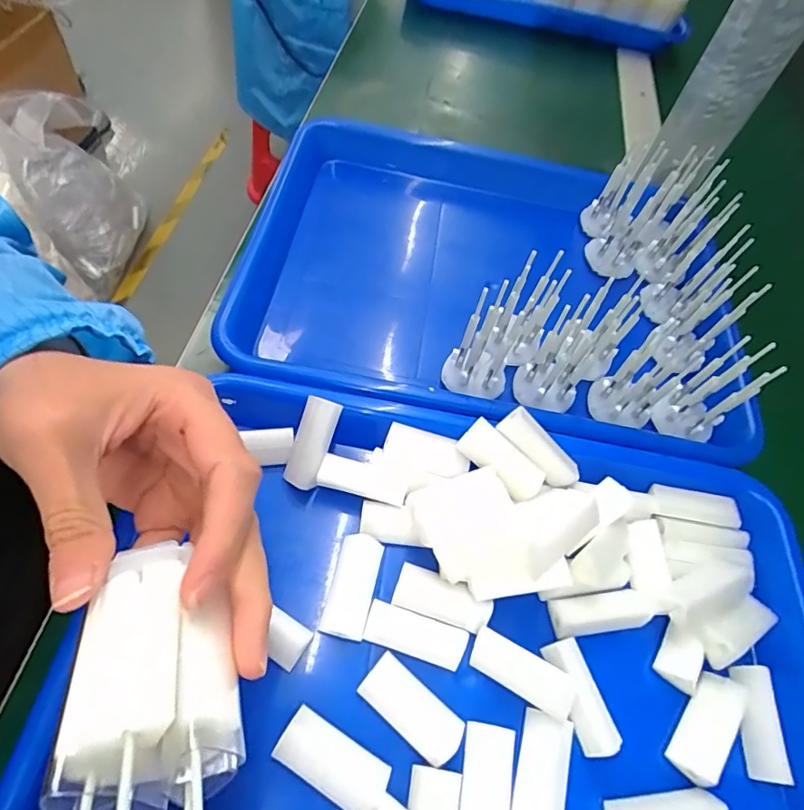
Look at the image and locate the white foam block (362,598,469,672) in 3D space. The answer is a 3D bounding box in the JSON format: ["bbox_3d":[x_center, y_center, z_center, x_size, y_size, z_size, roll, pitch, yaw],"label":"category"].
[{"bbox_3d":[0.006,0.104,0.234,0.046,0.011,0.016,19,58,2],"label":"white foam block"}]

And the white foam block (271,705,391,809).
[{"bbox_3d":[-0.028,0.144,0.208,0.045,0.008,0.021,30,60,9],"label":"white foam block"}]

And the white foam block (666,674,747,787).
[{"bbox_3d":[0.137,0.144,0.231,0.018,0.013,0.045,39,61,14],"label":"white foam block"}]

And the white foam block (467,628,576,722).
[{"bbox_3d":[0.052,0.117,0.225,0.045,0.014,0.015,22,56,26],"label":"white foam block"}]

